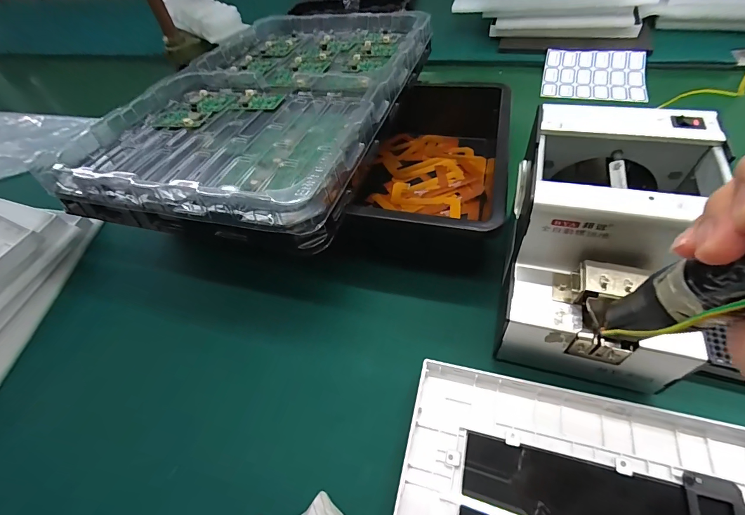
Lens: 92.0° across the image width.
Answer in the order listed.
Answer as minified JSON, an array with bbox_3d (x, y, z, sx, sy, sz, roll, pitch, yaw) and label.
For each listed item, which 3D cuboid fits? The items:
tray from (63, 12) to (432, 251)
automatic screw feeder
[{"bbox_3d":[-0.116,-0.225,0.469,0.312,0.049,0.483,9,53,15],"label":"tray"},{"bbox_3d":[0.181,-0.002,0.291,0.129,0.152,0.174,9,54,15],"label":"automatic screw feeder"}]

